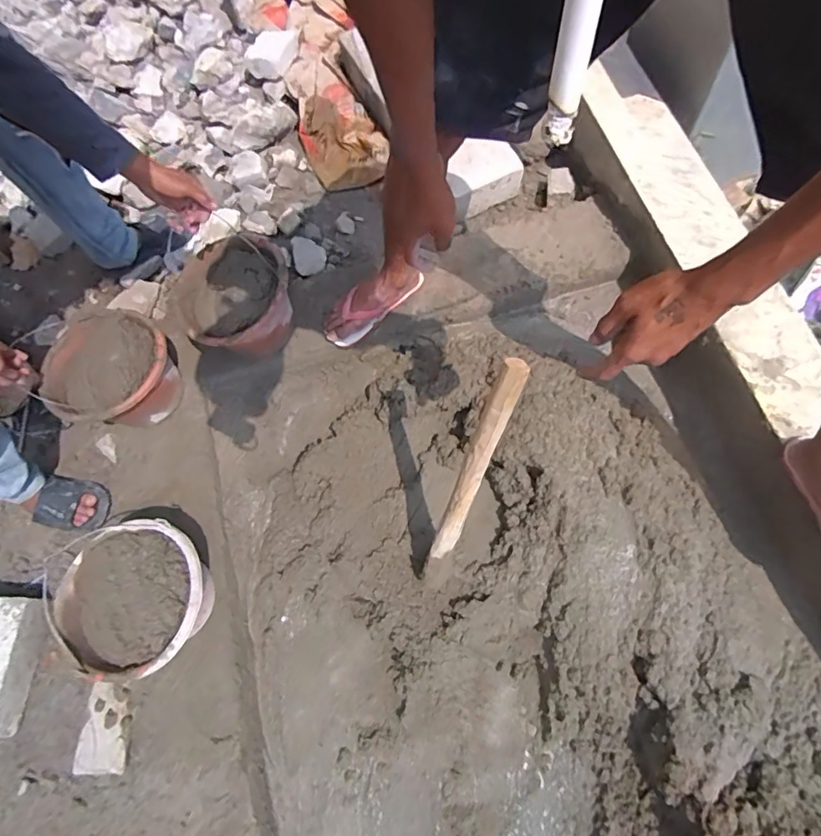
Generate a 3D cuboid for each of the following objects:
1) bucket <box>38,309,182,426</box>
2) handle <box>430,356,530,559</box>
[{"bbox_3d":[-0.604,-0.096,1.042,0.236,0.162,0.223,-1,71,3],"label":"bucket"},{"bbox_3d":[0.091,0.085,0.761,0.035,0.443,0.031,21,47,7],"label":"handle"}]

